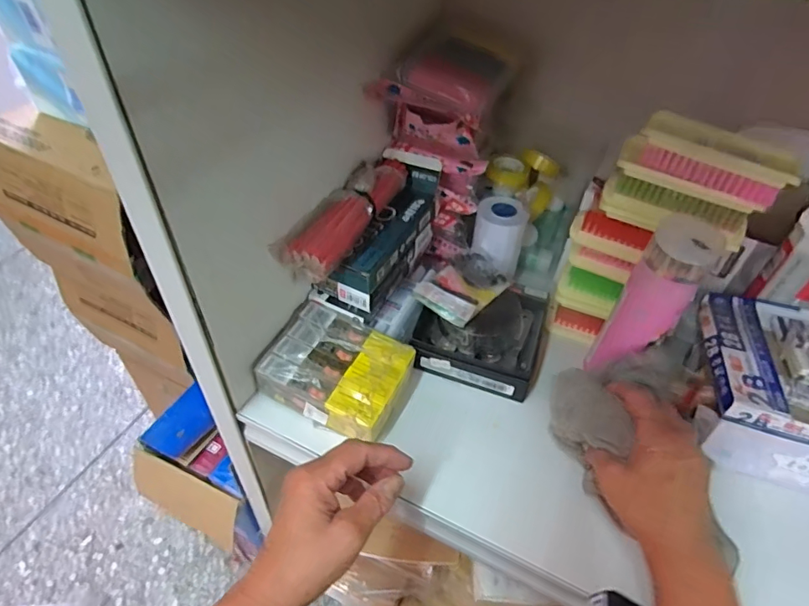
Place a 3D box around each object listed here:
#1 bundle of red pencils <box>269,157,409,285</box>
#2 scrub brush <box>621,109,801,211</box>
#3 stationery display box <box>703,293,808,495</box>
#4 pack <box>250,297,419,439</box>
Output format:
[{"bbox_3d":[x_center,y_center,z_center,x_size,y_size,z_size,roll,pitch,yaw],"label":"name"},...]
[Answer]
[{"bbox_3d":[-0.057,-0.092,0.506,0.045,0.050,0.183,23,49,18],"label":"bundle of red pencils"},{"bbox_3d":[0.272,-0.128,0.446,0.138,0.041,0.056,25,49,19],"label":"scrub brush"},{"bbox_3d":[0.375,0.085,0.483,0.172,0.091,0.166,17,47,12],"label":"stationery display box"},{"bbox_3d":[-0.065,0.066,0.497,0.134,0.041,0.104,21,48,16],"label":"pack"}]

